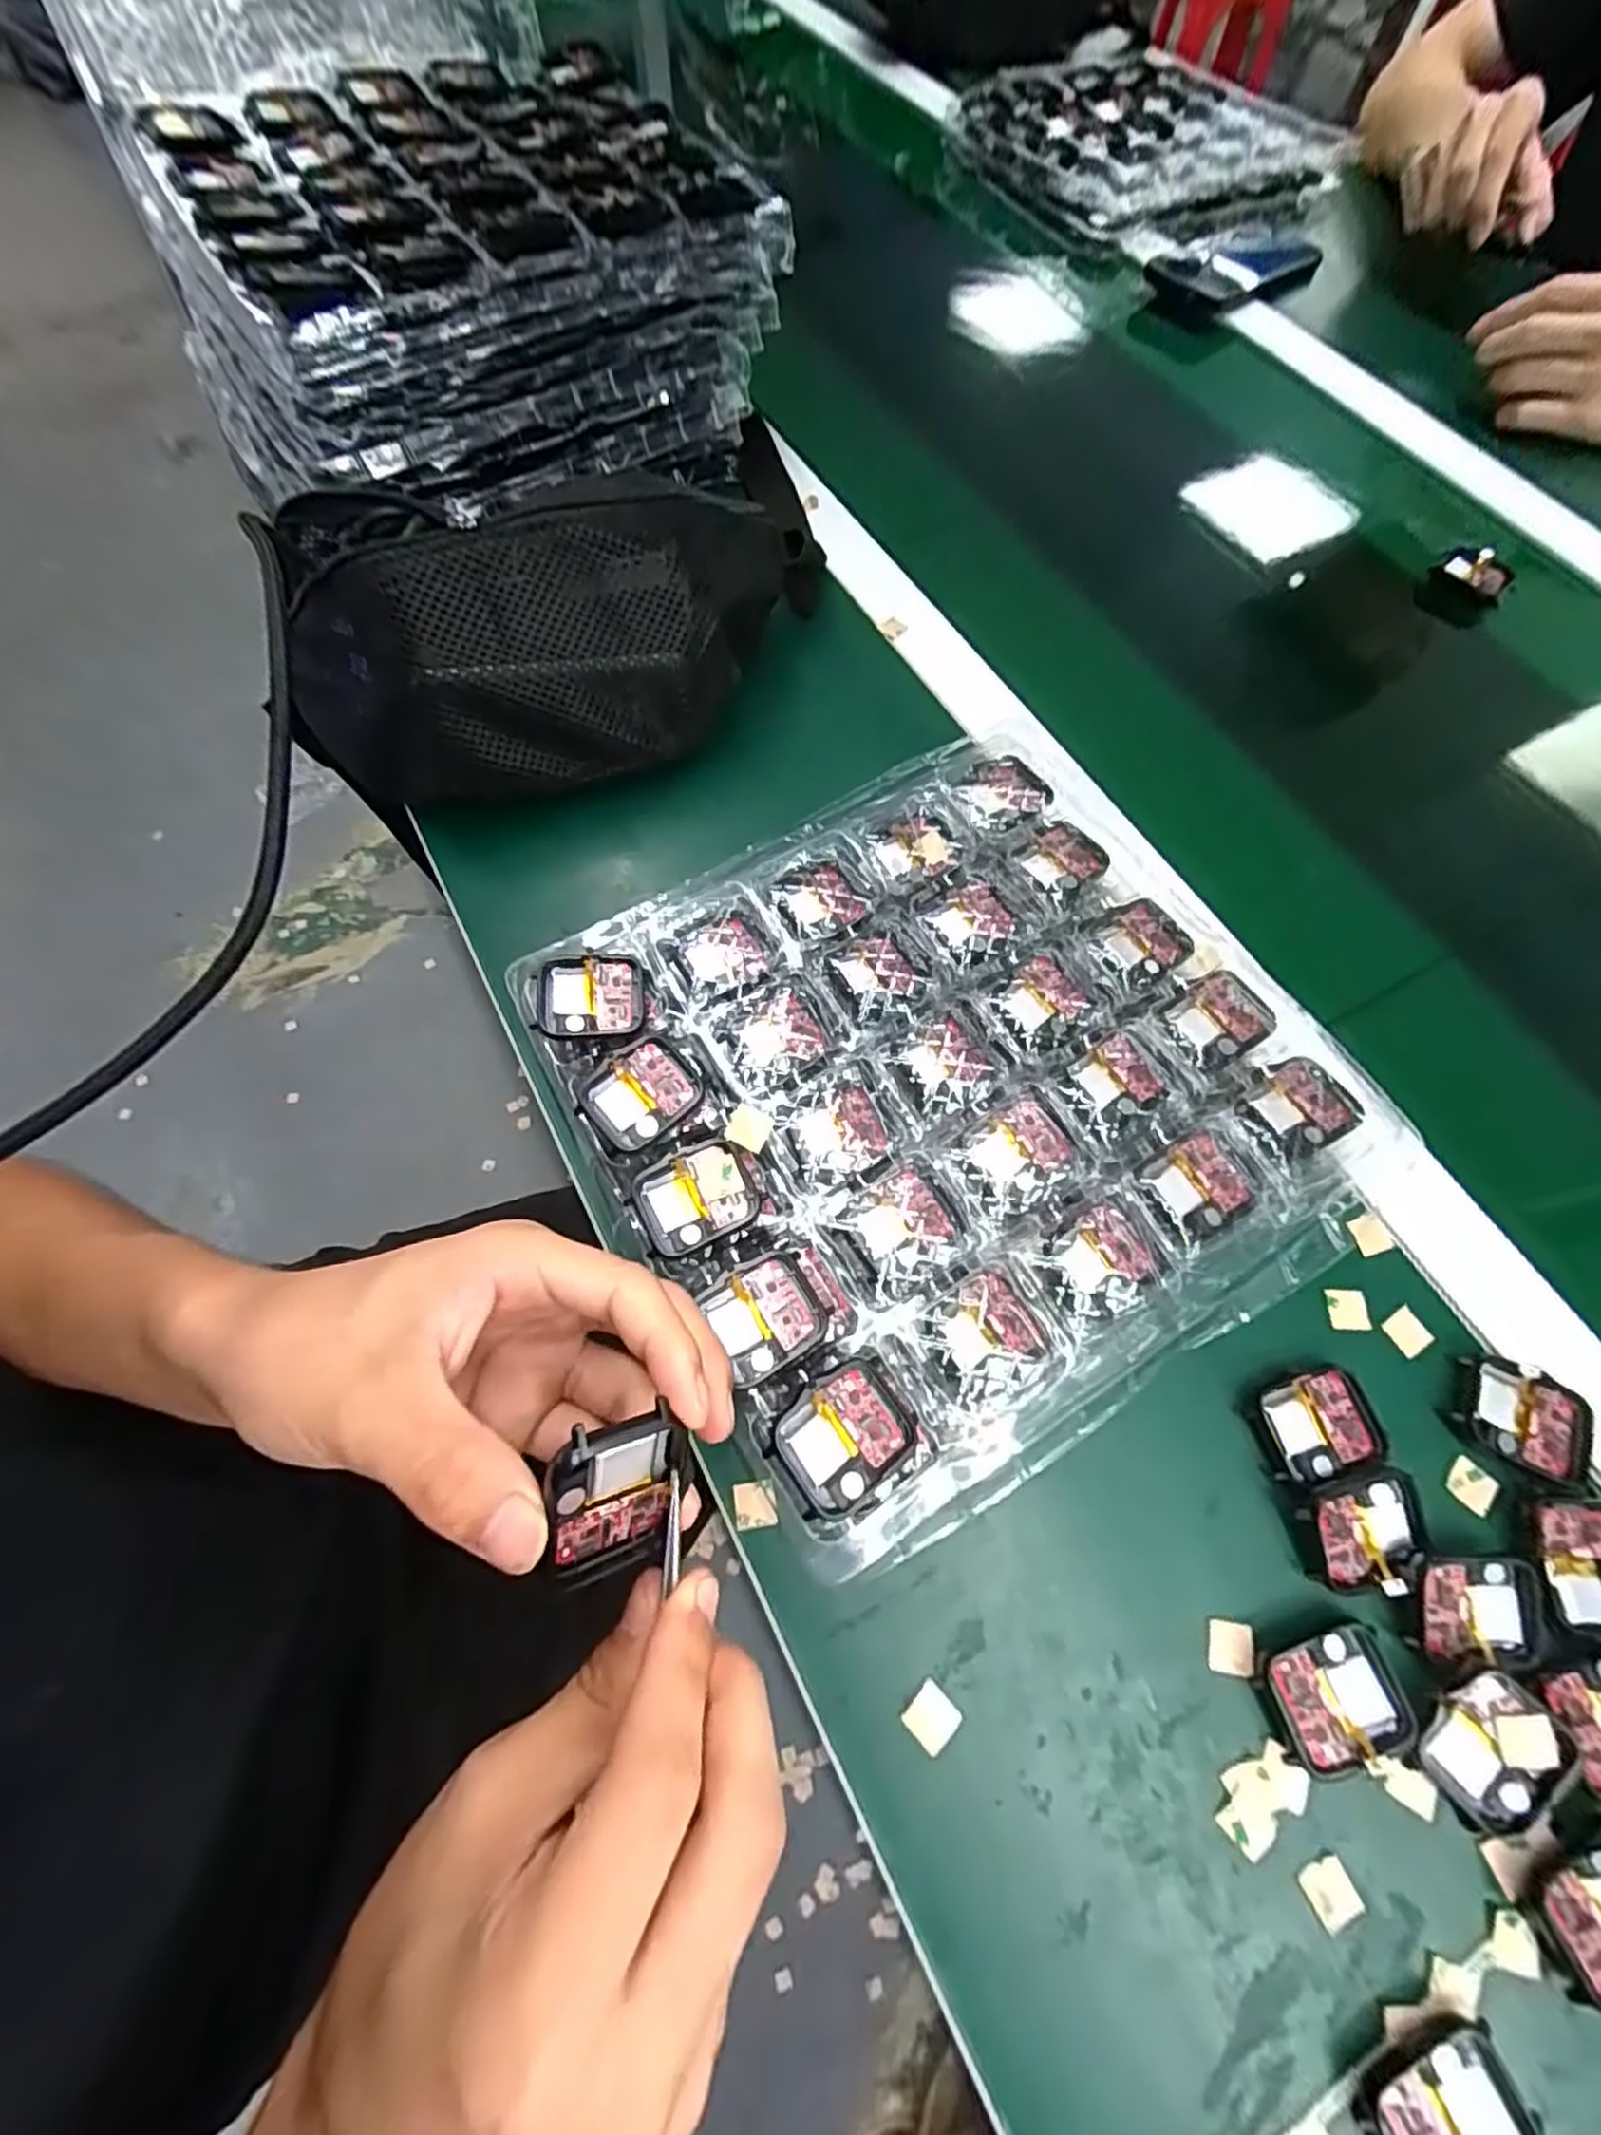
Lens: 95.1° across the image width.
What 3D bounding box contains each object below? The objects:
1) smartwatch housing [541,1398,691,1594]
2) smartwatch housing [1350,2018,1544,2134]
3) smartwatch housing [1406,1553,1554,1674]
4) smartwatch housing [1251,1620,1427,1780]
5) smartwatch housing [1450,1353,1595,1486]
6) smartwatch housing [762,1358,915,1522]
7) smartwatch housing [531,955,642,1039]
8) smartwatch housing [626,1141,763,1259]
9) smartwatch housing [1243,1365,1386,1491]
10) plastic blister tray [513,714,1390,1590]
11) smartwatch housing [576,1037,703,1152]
[{"bbox_3d":[-0.047,0.113,0.192,0.039,0.049,0.006,-4,20,-39],"label":"smartwatch housing"},{"bbox_3d":[0.190,0.308,0.214,0.047,0.012,0.037,-18,69,-8],"label":"smartwatch housing"},{"bbox_3d":[0.237,0.189,0.255,0.045,0.006,0.034,0,67,0],"label":"smartwatch housing"},{"bbox_3d":[0.183,0.216,0.250,0.045,0.010,0.040,-9,68,-4],"label":"smartwatch housing"},{"bbox_3d":[0.281,0.136,0.286,0.043,0.010,0.038,26,70,10],"label":"smartwatch housing"},{"bbox_3d":[0.015,0.124,0.247,0.045,0.008,0.038,-31,71,-12],"label":"smartwatch housing"},{"bbox_3d":[-0.090,-0.029,0.309,0.042,0.007,0.036,-7,68,-3],"label":"smartwatch housing"},{"bbox_3d":[-0.041,0.051,0.281,0.046,0.006,0.036,-26,70,-11],"label":"smartwatch housing"},{"bbox_3d":[0.198,0.137,0.283,0.043,0.011,0.035,-15,68,-7],"label":"smartwatch housing"},{"bbox_3d":[0.064,0.005,0.319,0.286,0.046,0.265,-29,70,-12],"label":"plastic blister tray"},{"bbox_3d":[-0.063,0.011,0.294,0.043,0.007,0.035,-41,73,-16],"label":"smartwatch housing"}]

